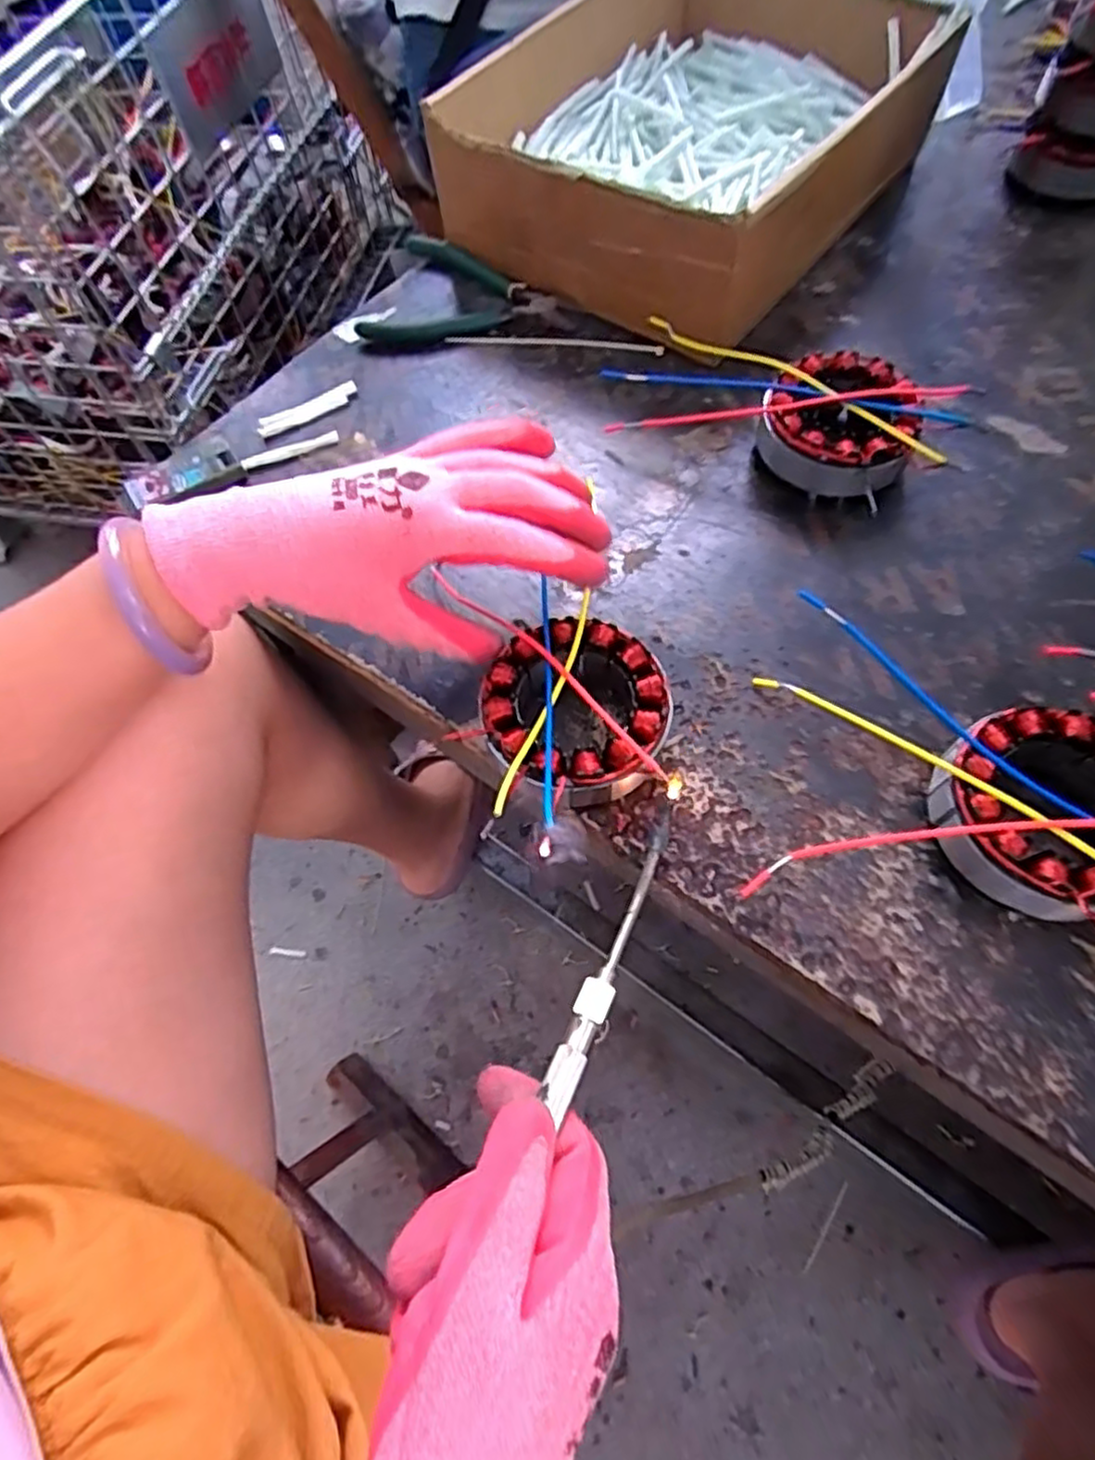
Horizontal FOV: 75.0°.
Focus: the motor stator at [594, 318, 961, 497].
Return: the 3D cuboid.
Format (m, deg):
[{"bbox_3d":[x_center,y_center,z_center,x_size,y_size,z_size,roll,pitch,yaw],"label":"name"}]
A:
[{"bbox_3d":[0.135,-0.194,0.428,0.192,0.045,0.083,24,66,14],"label":"motor stator"}]

